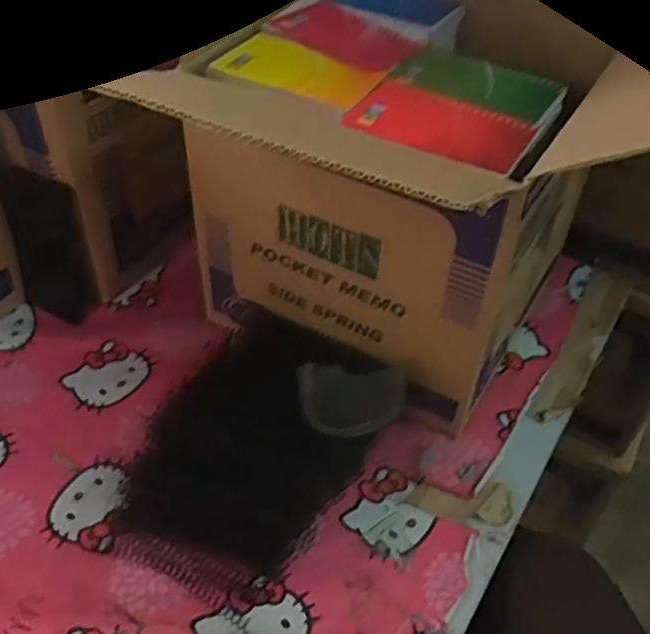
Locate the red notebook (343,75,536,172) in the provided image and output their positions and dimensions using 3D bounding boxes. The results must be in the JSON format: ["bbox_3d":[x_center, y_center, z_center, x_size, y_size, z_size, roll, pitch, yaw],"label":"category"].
[{"bbox_3d":[0.090,-0.150,0.553,0.134,0.008,0.084,25,49,21],"label":"red notebook"}]

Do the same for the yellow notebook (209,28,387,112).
[{"bbox_3d":[-0.019,-0.210,0.603,0.128,0.009,0.082,20,47,16],"label":"yellow notebook"}]

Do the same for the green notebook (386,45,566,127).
[{"bbox_3d":[0.127,-0.199,0.601,0.131,0.004,0.080,25,49,21],"label":"green notebook"}]

